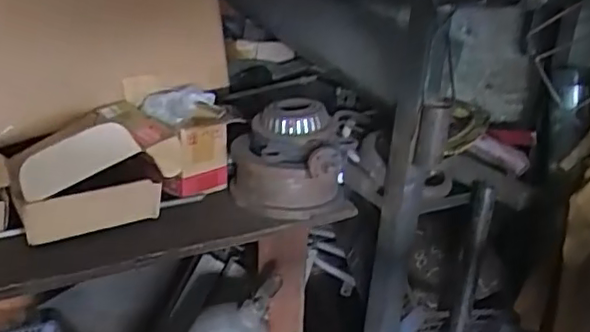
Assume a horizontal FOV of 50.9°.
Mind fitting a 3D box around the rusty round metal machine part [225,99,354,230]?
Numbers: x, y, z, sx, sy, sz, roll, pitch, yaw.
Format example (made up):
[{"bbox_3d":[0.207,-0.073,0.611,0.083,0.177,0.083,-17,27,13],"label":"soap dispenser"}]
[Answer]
[{"bbox_3d":[-0.002,-0.006,1.184,0.238,0.186,0.181,2,24,-5],"label":"rusty round metal machine part"}]

